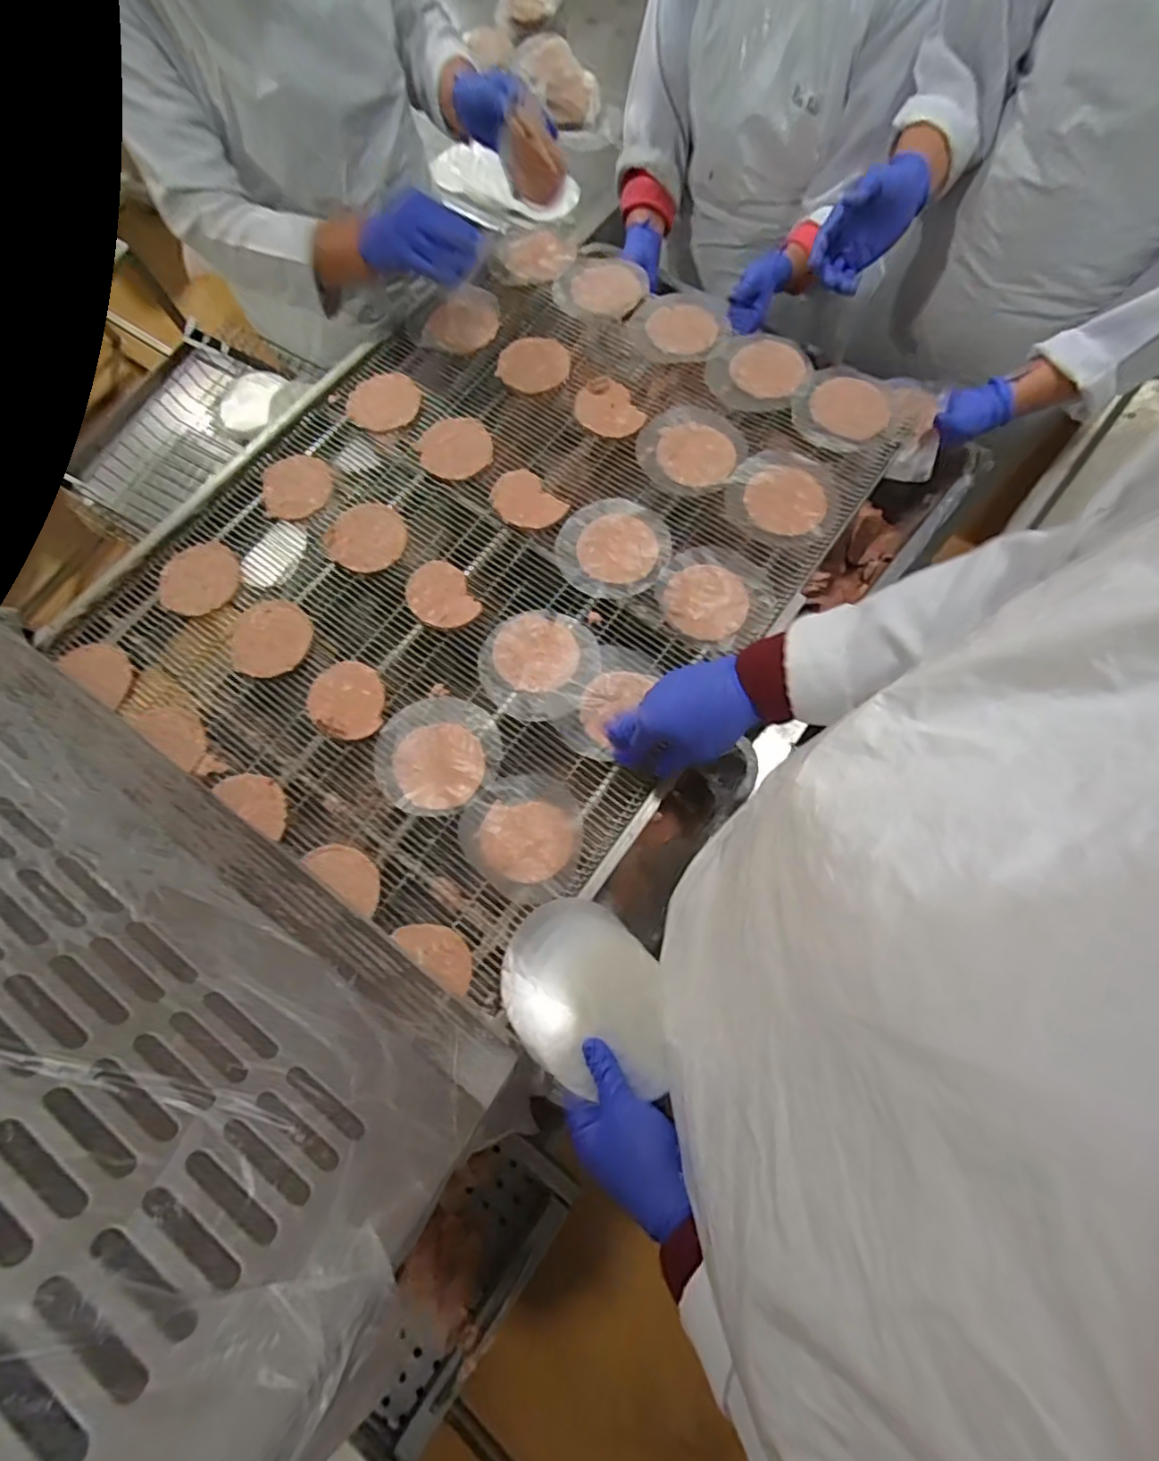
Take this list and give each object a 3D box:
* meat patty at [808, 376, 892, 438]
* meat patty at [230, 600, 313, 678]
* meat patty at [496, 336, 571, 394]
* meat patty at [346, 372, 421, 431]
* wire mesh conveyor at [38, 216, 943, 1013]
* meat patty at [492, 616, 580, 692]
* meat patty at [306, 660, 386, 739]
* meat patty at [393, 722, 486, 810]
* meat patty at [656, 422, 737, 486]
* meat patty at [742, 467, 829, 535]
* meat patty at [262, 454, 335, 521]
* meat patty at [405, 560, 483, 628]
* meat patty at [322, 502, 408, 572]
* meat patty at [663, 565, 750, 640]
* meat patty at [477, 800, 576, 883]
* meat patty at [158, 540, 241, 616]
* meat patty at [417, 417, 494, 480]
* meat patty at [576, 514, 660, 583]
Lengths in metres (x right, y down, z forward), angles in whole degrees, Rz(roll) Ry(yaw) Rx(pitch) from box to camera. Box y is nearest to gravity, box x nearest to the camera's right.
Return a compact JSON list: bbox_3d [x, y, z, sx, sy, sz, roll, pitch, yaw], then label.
[{"bbox_3d":[0.317,-0.379,0.708,0.095,0.008,0.088,-1,72,2],"label":"meat patty"},{"bbox_3d":[-0.327,-0.098,0.646,0.082,0.004,0.085,-1,72,2],"label":"meat patty"},{"bbox_3d":[-0.055,-0.454,0.756,0.088,0.006,0.088,-1,72,2],"label":"meat patty"},{"bbox_3d":[-0.239,-0.405,0.748,0.088,0.009,0.091,-1,72,2],"label":"meat patty"},{"bbox_3d":[-0.084,-0.231,0.685,0.609,0.025,0.789,35,76,13],"label":"wire mesh conveyor"},{"bbox_3d":[-0.045,-0.080,0.631,0.085,0.006,0.082,-1,72,2],"label":"meat patty"},{"bbox_3d":[-0.236,-0.031,0.620,0.073,0.012,0.082,-26,73,-6],"label":"meat patty"},{"bbox_3d":[-0.137,0.033,0.596,0.084,0.011,0.084,-1,72,2],"label":"meat patty"},{"bbox_3d":[0.133,-0.316,0.696,0.086,0.005,0.083,-1,72,2],"label":"meat patty"},{"bbox_3d":[0.227,-0.253,0.672,0.087,0.006,0.083,-1,72,2],"label":"meat patty"},{"bbox_3d":[-0.327,-0.284,0.708,0.082,0.004,0.089,-17,72,-3],"label":"meat patty"},{"bbox_3d":[-0.151,-0.146,0.659,0.067,0.004,0.087,-26,72,-6],"label":"meat patty"},{"bbox_3d":[-0.237,-0.218,0.683,0.090,0.005,0.086,-1,72,2],"label":"meat patty"},{"bbox_3d":[0.133,-0.136,0.639,0.085,0.007,0.081,-1,72,2],"label":"meat patty"},{"bbox_3d":[-0.050,0.103,0.572,0.086,0.008,0.072,3,72,3],"label":"meat patty"},{"bbox_3d":[-0.419,-0.167,0.673,0.089,0.004,0.086,-1,72,2],"label":"meat patty"},{"bbox_3d":[-0.146,-0.332,0.717,0.083,0.007,0.082,-10,71,-1],"label":"meat patty"},{"bbox_3d":[0.042,-0.200,0.665,0.085,0.004,0.081,-1,72,2],"label":"meat patty"}]

